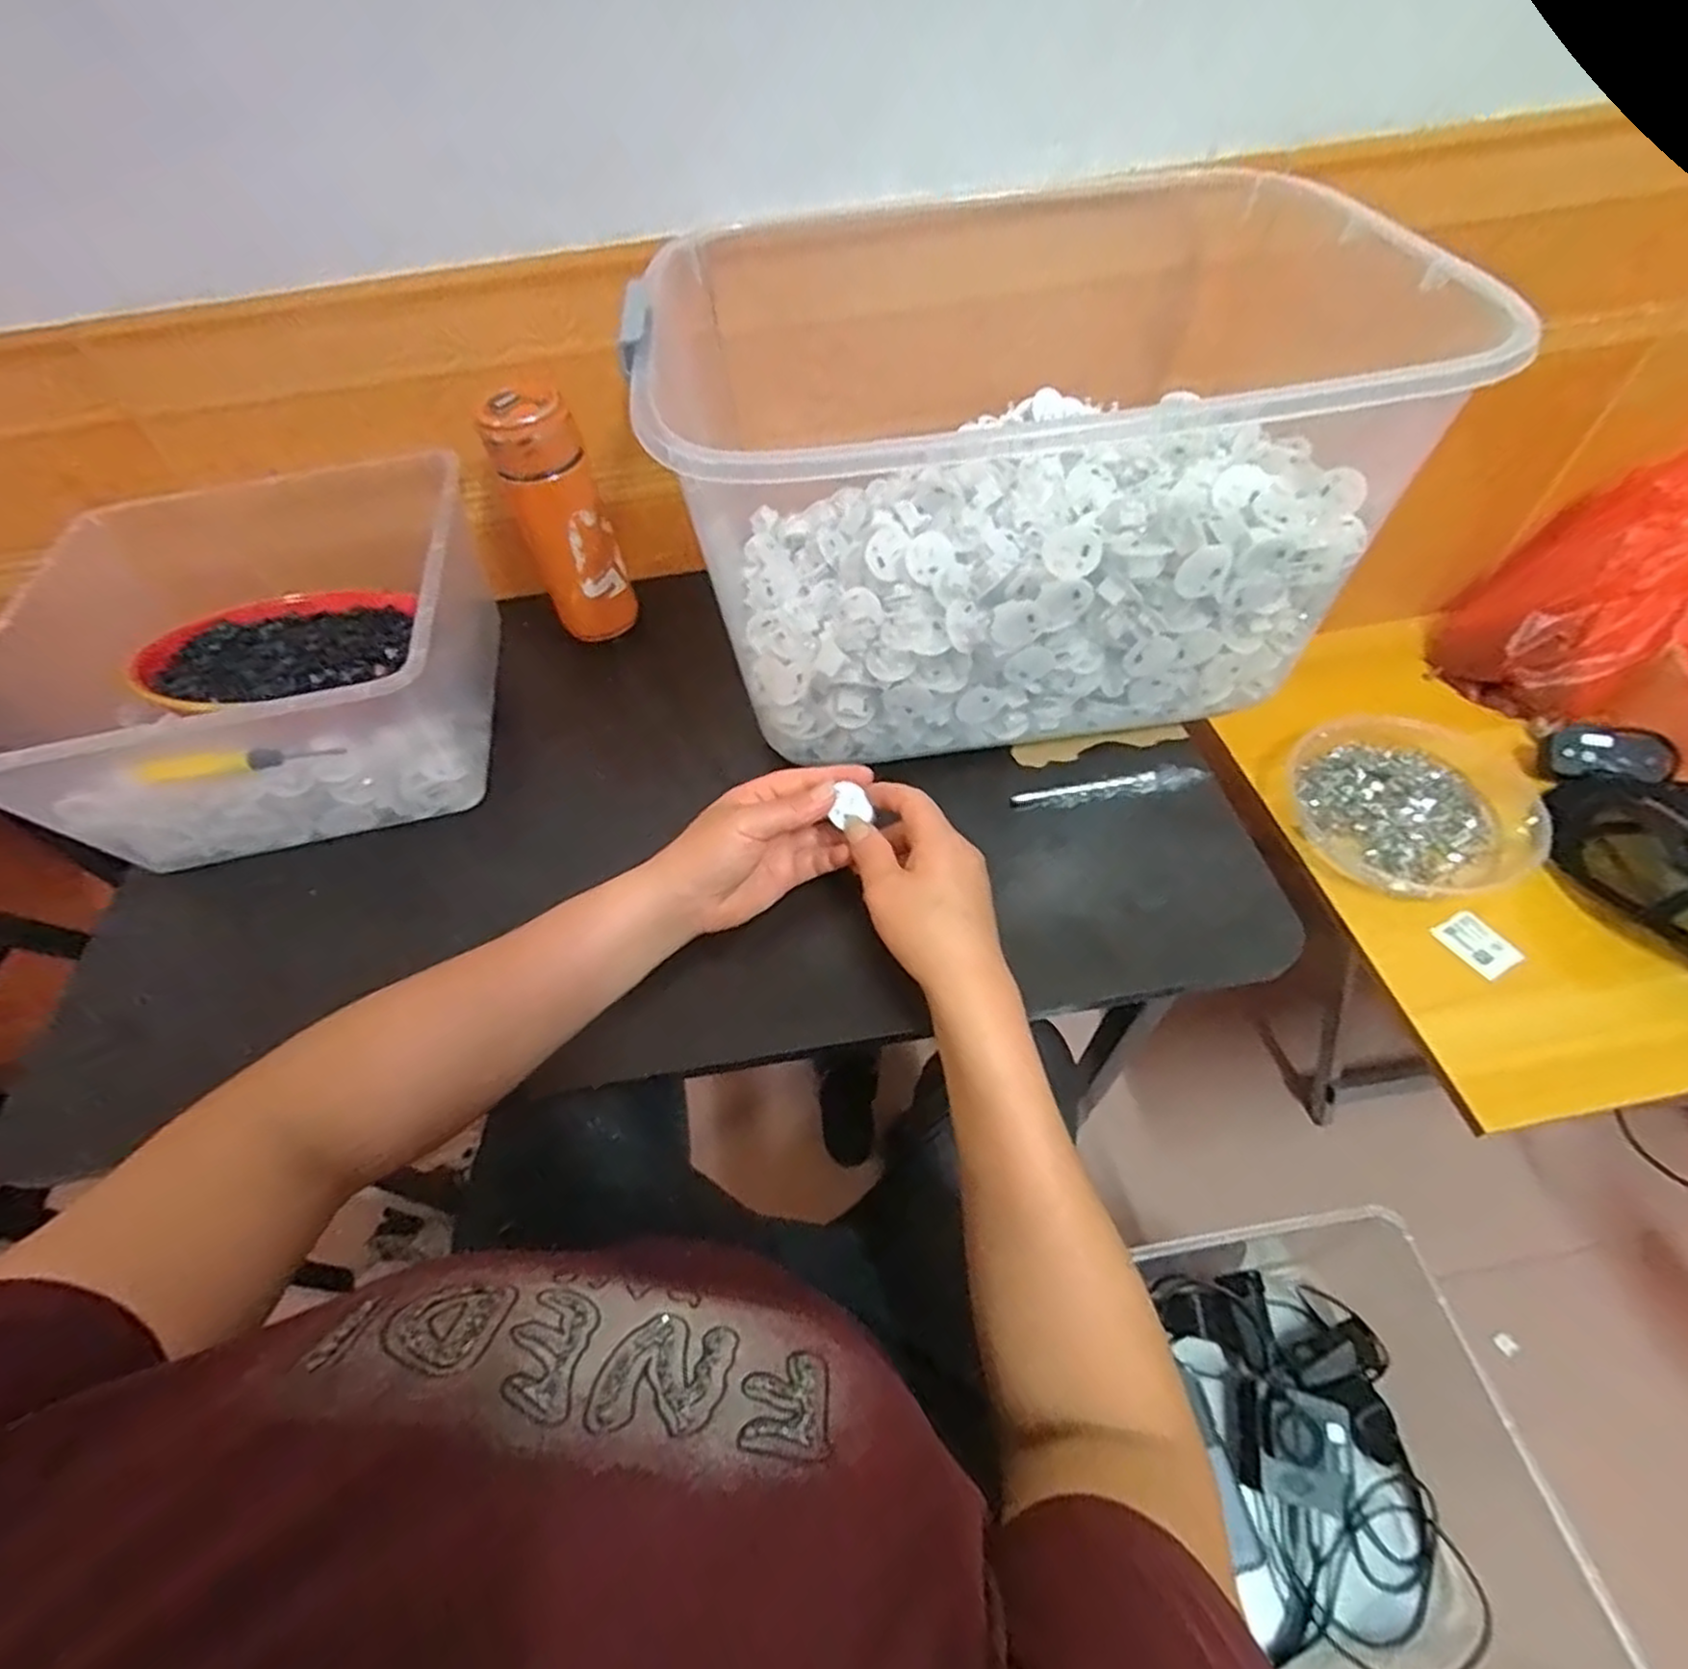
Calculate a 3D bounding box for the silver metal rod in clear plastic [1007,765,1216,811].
[{"bbox_3d":[0.190,-0.032,0.528,0.139,0.010,0.016,-10,55,-2],"label":"silver metal rod in clear plastic"}]

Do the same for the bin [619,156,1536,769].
[{"bbox_3d":[0.097,-0.268,0.538,0.418,0.229,0.356,-9,55,-1],"label":"bin"}]

